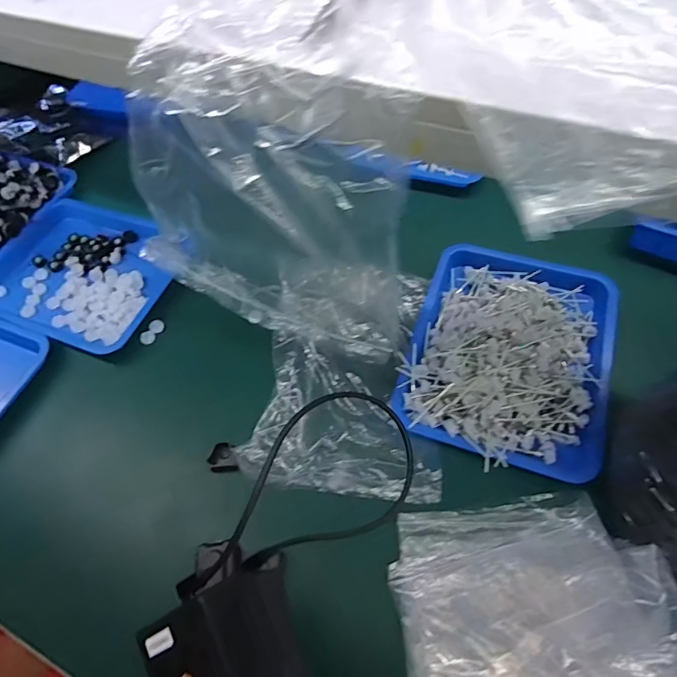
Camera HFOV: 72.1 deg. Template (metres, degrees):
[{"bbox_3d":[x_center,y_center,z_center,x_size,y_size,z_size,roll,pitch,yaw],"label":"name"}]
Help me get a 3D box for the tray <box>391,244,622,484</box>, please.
[{"bbox_3d":[0.233,0.009,0.628,0.275,0.057,0.324,20,61,14],"label":"tray"}]

